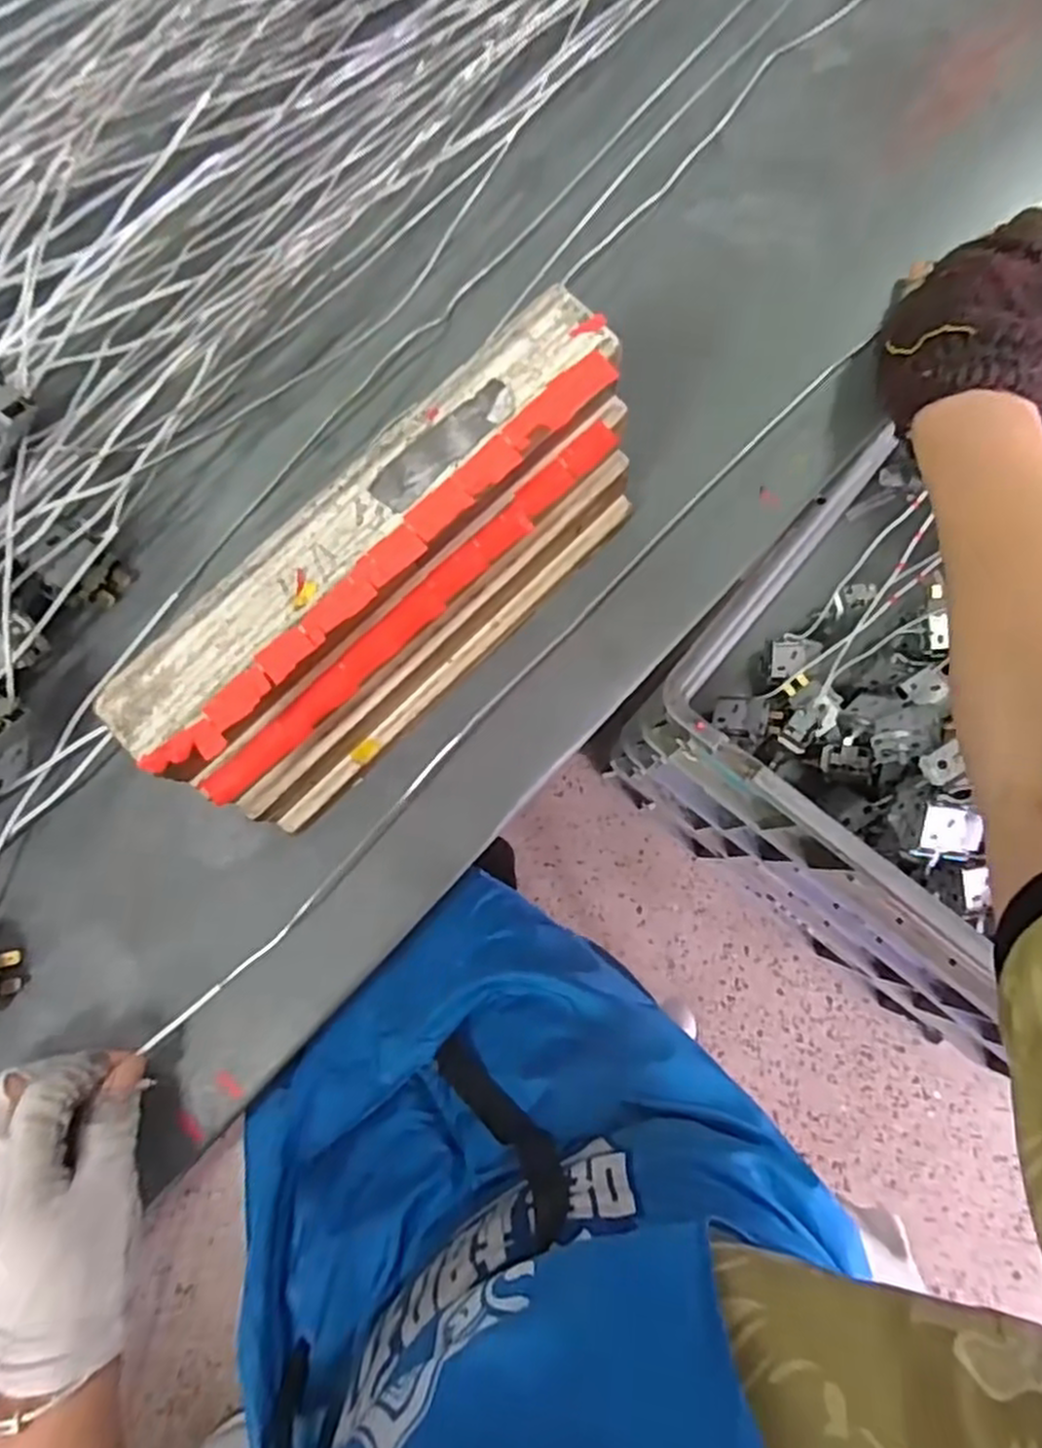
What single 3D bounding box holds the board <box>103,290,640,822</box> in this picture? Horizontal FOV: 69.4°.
[{"bbox_3d":[-0.058,-0.066,0.350,0.252,0.121,0.084,-44,83,-6],"label":"board"}]

